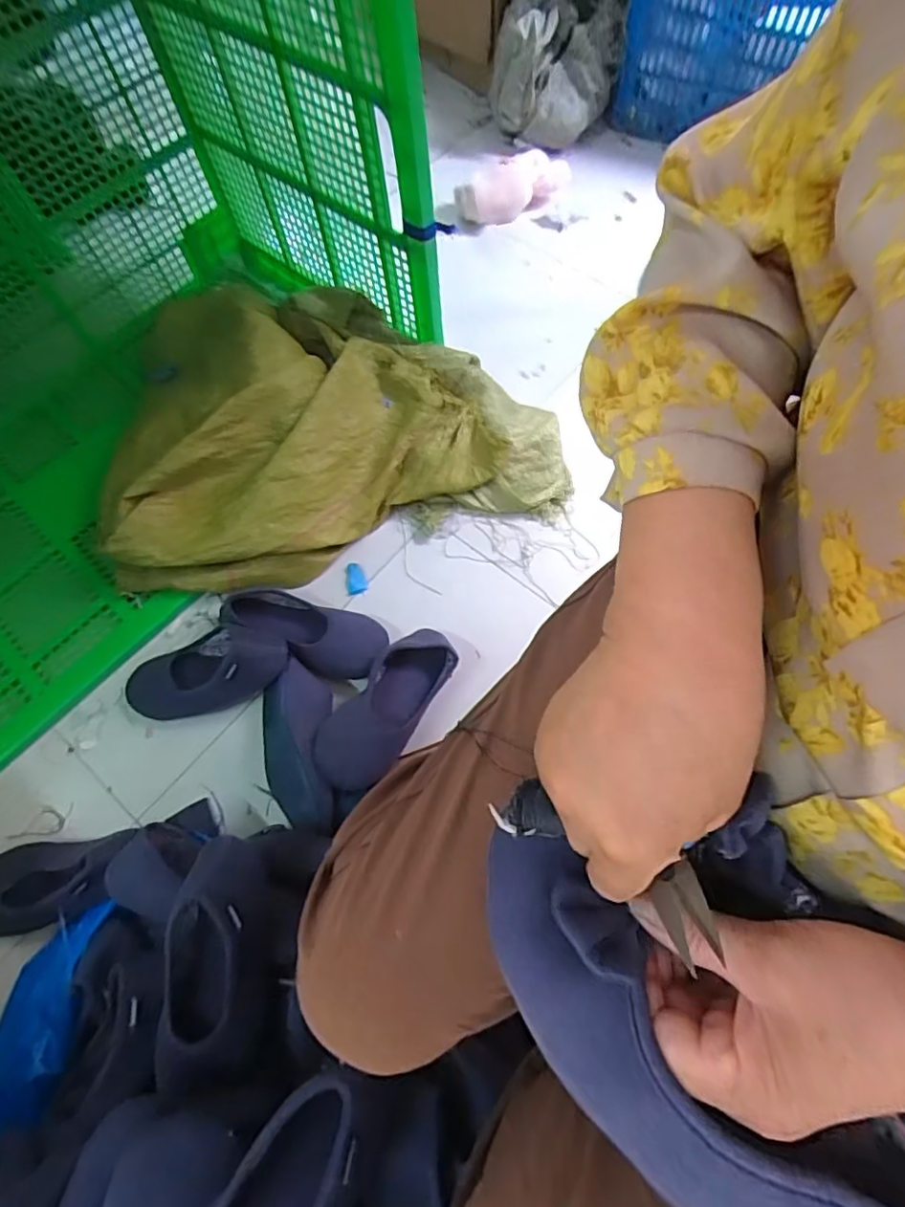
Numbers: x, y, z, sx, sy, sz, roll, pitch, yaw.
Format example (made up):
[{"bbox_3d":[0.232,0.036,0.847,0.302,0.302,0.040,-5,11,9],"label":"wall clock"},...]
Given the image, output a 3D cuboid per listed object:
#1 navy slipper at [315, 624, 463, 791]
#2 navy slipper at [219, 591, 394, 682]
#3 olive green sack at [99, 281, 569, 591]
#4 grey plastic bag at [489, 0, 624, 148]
[{"bbox_3d":[-0.080,0.123,0.745,0.093,0.058,0.255,28,50,14],"label":"navy slipper"},{"bbox_3d":[-0.207,0.034,0.832,0.234,0.070,0.106,23,70,12],"label":"navy slipper"},{"bbox_3d":[-0.189,-0.305,0.919,0.673,0.181,0.486,-9,67,-1],"label":"olive green sack"},{"bbox_3d":[0.205,-1.107,1.170,0.228,0.214,0.240,38,74,17],"label":"grey plastic bag"}]

